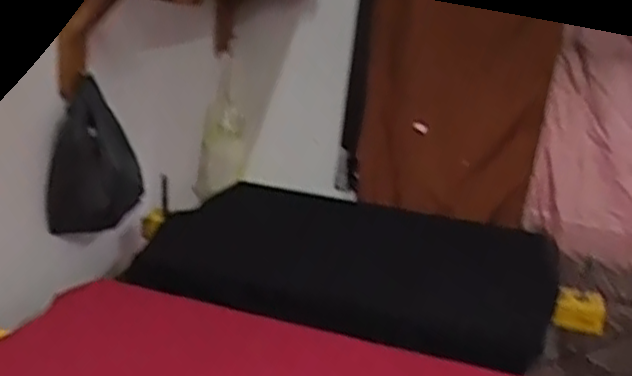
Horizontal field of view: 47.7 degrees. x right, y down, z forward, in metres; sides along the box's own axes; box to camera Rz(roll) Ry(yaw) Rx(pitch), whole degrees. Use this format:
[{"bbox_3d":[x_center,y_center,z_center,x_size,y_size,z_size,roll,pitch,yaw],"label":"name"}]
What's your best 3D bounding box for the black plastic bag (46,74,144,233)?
[{"bbox_3d":[-0.348,-0.040,1.116,0.122,0.224,0.079,11,21,12],"label":"black plastic bag"}]

